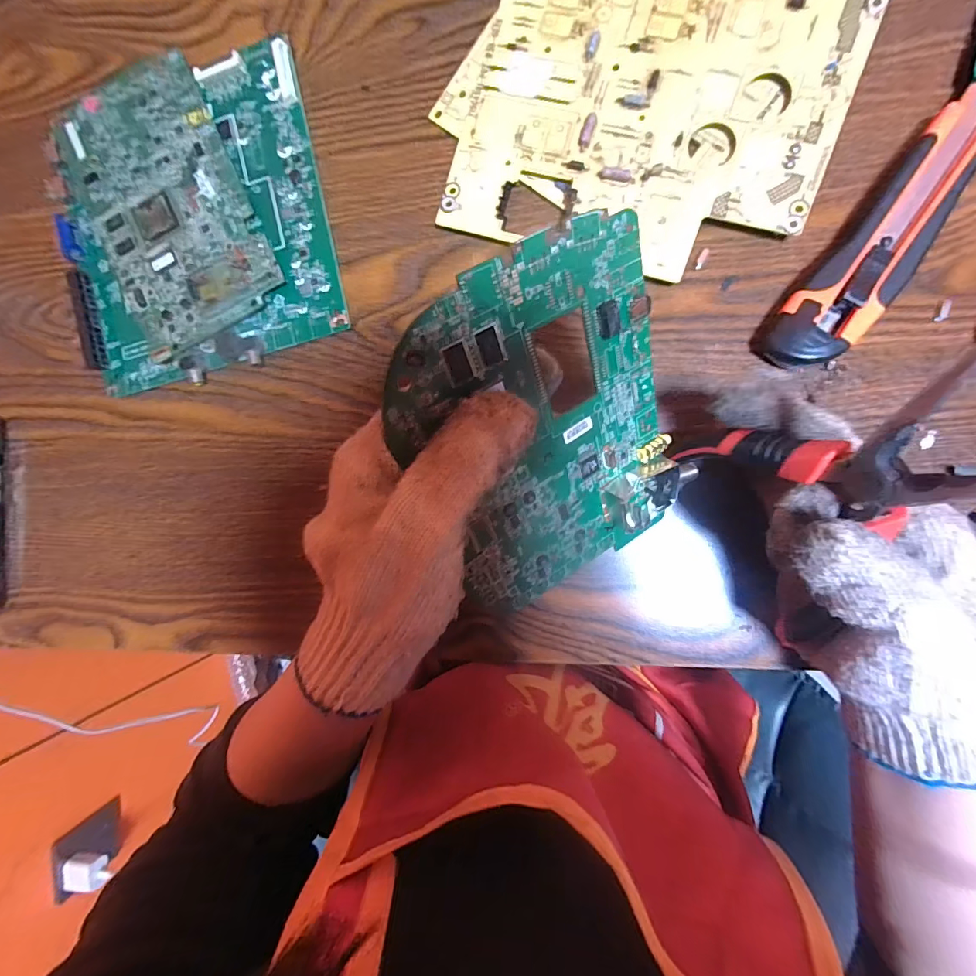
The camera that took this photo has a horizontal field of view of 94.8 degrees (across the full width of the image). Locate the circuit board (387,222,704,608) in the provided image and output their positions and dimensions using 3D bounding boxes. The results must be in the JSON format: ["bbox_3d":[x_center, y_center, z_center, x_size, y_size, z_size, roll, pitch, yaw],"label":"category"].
[{"bbox_3d":[0.030,-0.016,0.190,0.115,0.011,0.154,-33,127,-13],"label":"circuit board"}]

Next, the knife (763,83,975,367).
[{"bbox_3d":[0.205,-0.125,0.226,0.043,0.020,0.150,38,98,5],"label":"knife"}]

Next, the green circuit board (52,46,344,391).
[{"bbox_3d":[-0.188,-0.169,0.284,0.173,0.021,0.183,-13,92,9],"label":"green circuit board"}]

